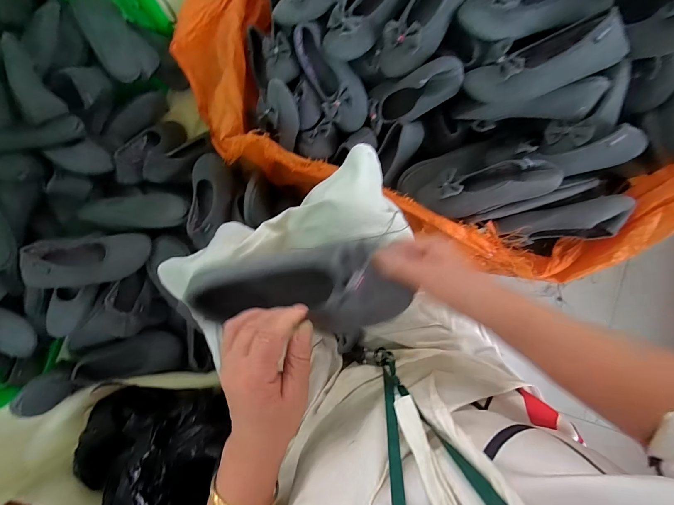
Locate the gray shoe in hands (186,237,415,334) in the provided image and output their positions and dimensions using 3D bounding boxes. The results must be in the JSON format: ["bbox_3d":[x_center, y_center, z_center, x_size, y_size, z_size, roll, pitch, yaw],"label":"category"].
[{"bbox_3d":[-0.043,0.034,0.320,0.219,0.048,0.085,-1,87,14],"label":"gray shoe in hands"}]

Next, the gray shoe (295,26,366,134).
[{"bbox_3d":[-0.013,-0.370,0.678,0.083,0.074,0.228,-37,97,-20],"label":"gray shoe"}]

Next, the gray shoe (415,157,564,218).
[{"bbox_3d":[0.273,-0.122,0.582,0.236,0.062,0.092,-11,87,13],"label":"gray shoe"}]

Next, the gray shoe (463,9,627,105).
[{"bbox_3d":[0.345,-0.318,0.535,0.231,0.070,0.098,-16,87,14],"label":"gray shoe"}]

